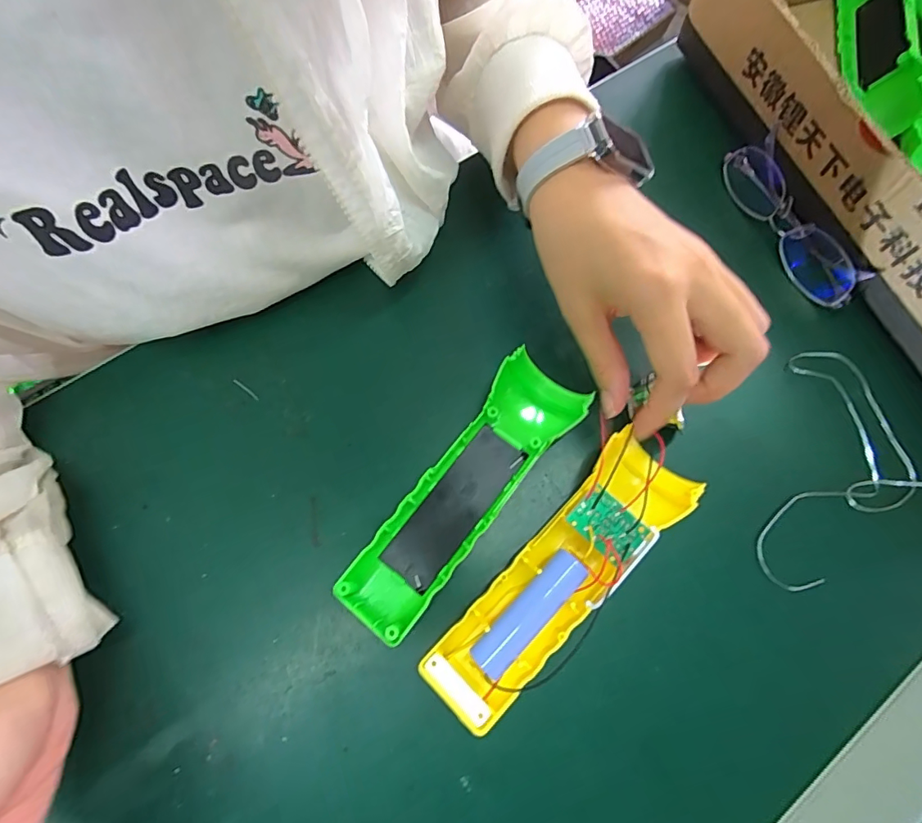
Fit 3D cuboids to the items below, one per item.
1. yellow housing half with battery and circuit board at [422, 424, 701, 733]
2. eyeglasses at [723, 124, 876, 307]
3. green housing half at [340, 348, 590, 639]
[{"bbox_3d":[0.049,0.079,0.234,0.160,0.032,0.047,-44,78,-11],"label":"yellow housing half with battery and circuit board"},{"bbox_3d":[0.218,-0.126,0.312,0.029,0.034,0.125,-16,73,-7],"label":"eyeglasses"},{"bbox_3d":[0.003,0.042,0.250,0.046,0.026,0.161,37,74,10],"label":"green housing half"}]

